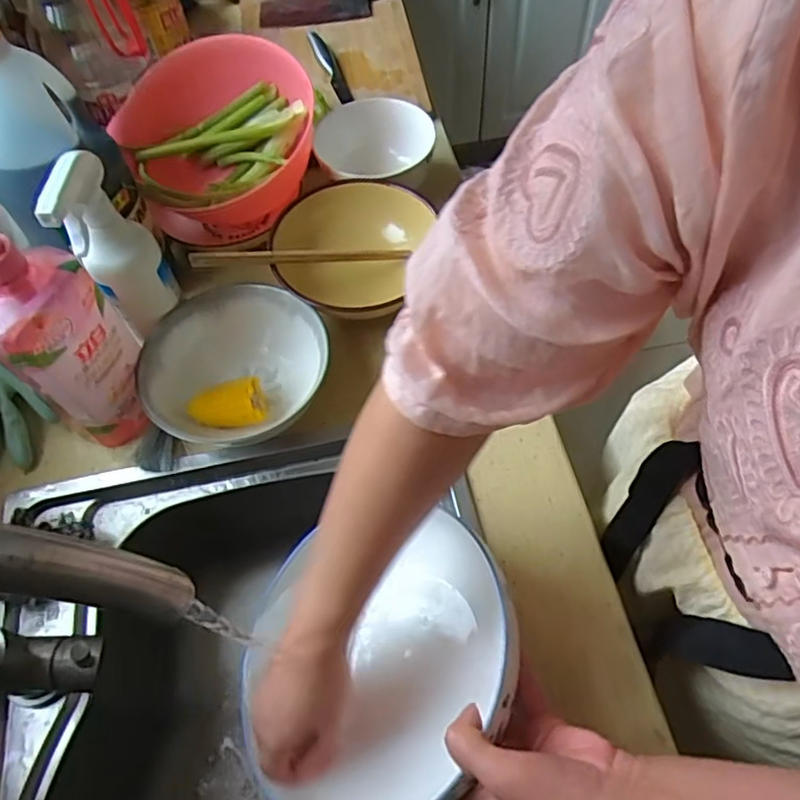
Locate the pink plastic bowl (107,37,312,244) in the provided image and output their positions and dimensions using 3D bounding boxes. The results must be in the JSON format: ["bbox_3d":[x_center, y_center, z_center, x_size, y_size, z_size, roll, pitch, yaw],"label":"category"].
[{"bbox_3d":[-0.200,-0.293,0.697,0.208,0.110,0.194,-23,105,-5],"label":"pink plastic bowl"}]

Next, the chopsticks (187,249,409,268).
[{"bbox_3d":[-0.095,-0.144,0.614,0.229,0.015,0.010,-7,57,-25],"label":"chopsticks"}]

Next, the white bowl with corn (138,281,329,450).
[{"bbox_3d":[-0.162,-0.030,0.590,0.173,0.063,0.146,-38,64,-18],"label":"white bowl with corn"}]

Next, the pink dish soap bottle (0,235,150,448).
[{"bbox_3d":[-0.278,-0.056,0.494,0.059,0.256,0.092,39,68,23],"label":"pink dish soap bottle"}]

